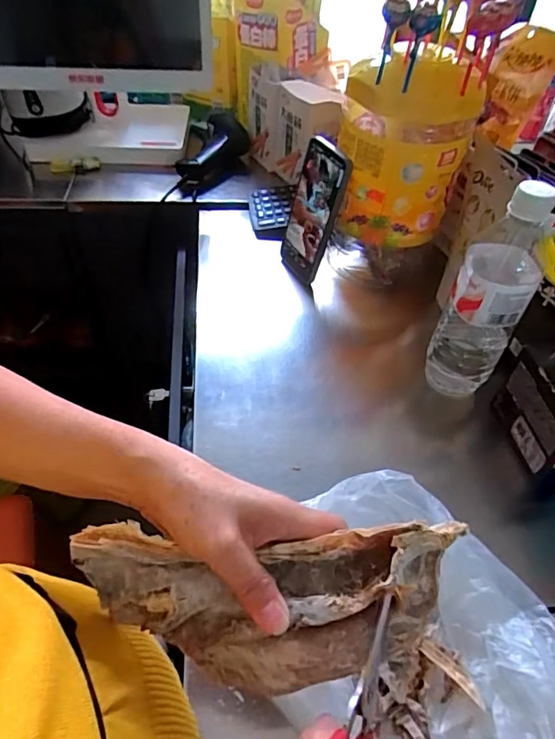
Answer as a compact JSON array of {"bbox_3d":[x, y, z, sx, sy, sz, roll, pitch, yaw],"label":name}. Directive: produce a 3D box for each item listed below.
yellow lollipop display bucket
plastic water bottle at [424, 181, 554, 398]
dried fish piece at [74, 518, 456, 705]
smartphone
[{"bbox_3d":[0.138,-0.251,0.556,0.131,0.180,0.134,14,49,9],"label":"yellow lollipop display bucket"},{"bbox_3d":[0.195,-0.064,0.468,0.064,0.221,0.062,22,50,15],"label":"plastic water bottle"},{"bbox_3d":[-0.005,0.133,0.286,0.214,0.061,0.074,1,48,-1],"label":"dried fish piece"},{"bbox_3d":[0.040,-0.182,0.598,0.014,0.165,0.074,-18,57,-33],"label":"smartphone"}]

